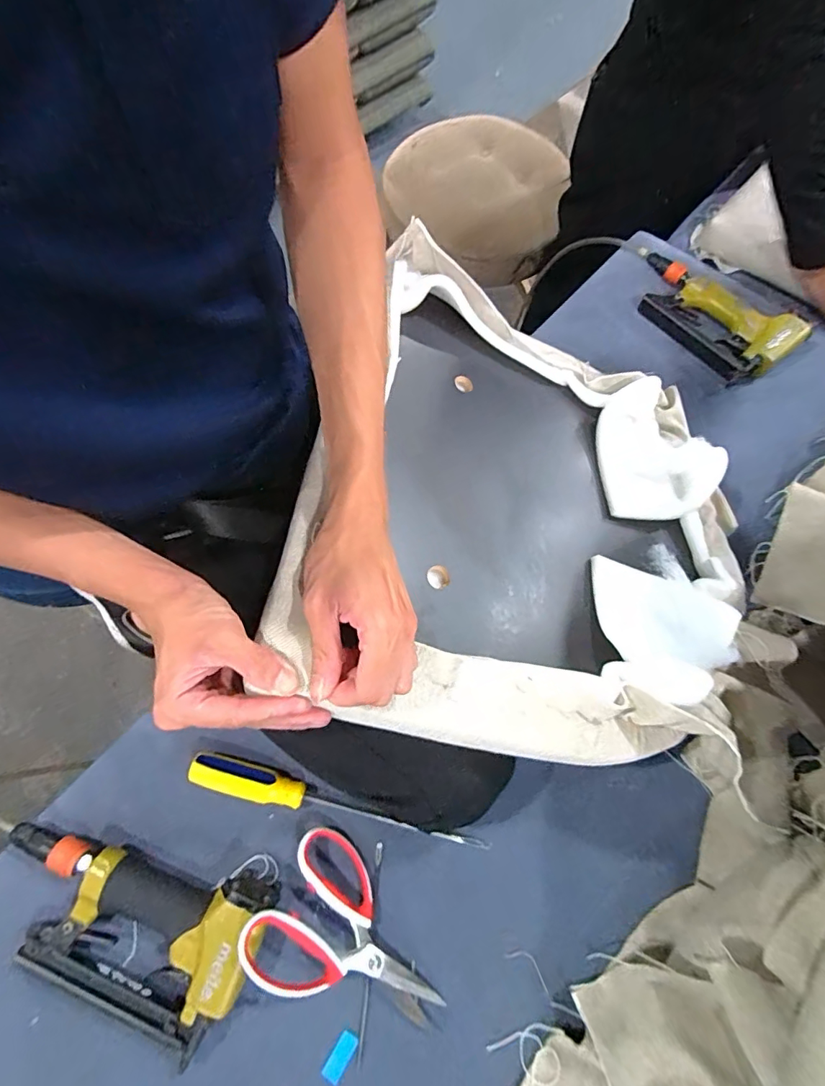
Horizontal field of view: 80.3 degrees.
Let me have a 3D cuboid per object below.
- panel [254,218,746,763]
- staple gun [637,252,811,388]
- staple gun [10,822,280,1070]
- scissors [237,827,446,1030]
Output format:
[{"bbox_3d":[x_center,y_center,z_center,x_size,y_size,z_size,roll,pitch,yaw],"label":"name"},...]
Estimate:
[{"bbox_3d":[0.124,-0.034,0.457,0.430,0.069,0.440,21,60,-10],"label":"panel"},{"bbox_3d":[0.416,-0.329,0.702,0.134,0.048,0.250,-41,75,-15],"label":"staple gun"},{"bbox_3d":[-0.261,0.350,0.434,0.254,0.038,0.128,12,70,3],"label":"staple gun"},{"bbox_3d":[-0.052,0.361,0.440,0.180,0.019,0.117,40,55,-1],"label":"scissors"}]

